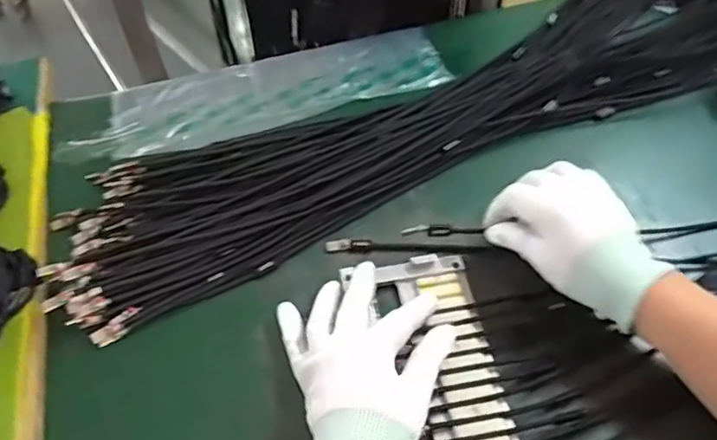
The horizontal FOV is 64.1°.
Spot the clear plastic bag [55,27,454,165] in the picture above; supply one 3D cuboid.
[{"bbox_3d":[-0.099,-0.132,0.592,0.380,0.012,0.102,-16,55,-10],"label":"clear plastic bag"}]

